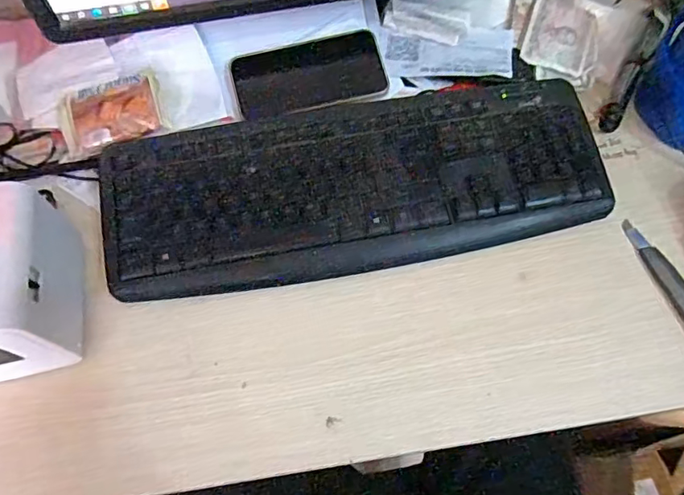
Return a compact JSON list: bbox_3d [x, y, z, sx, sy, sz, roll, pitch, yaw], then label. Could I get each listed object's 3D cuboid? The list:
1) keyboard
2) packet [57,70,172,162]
[{"bbox_3d":[0.013,-0.058,0.476,0.440,0.034,0.153,-9,66,-4],"label":"keyboard"},{"bbox_3d":[-0.215,-0.124,0.488,0.098,0.016,0.071,-20,68,-9],"label":"packet"}]

